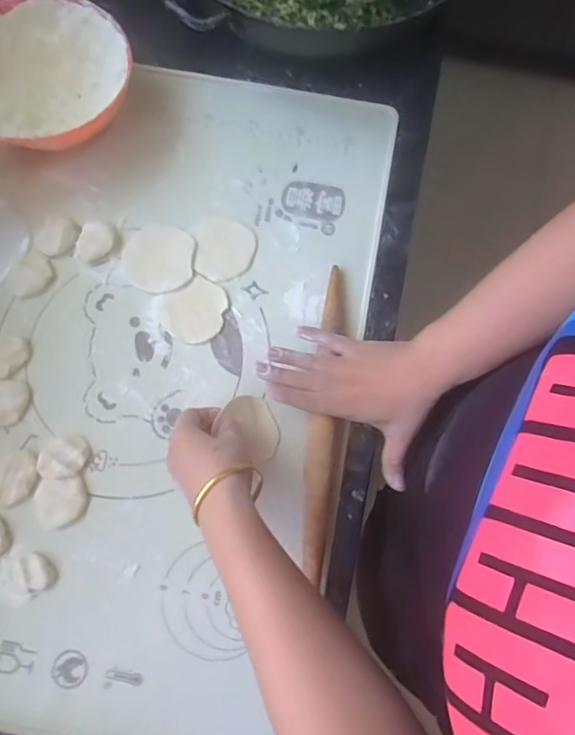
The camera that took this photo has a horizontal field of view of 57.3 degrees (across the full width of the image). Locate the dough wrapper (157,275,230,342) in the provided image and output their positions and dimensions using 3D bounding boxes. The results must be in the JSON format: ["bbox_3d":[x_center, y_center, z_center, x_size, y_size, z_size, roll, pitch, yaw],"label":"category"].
[{"bbox_3d":[-0.090,-0.055,0.513,0.065,0.004,0.060,0,80,-1],"label":"dough wrapper"}]

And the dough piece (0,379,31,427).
[{"bbox_3d":[-0.262,0.032,0.489,0.040,0.005,0.044,16,80,2],"label":"dough piece"}]

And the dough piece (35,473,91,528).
[{"bbox_3d":[-0.202,0.120,0.471,0.045,0.006,0.043,-6,80,-2],"label":"dough piece"}]

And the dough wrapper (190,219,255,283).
[{"bbox_3d":[-0.062,-0.120,0.523,0.060,0.004,0.064,-5,80,-2],"label":"dough wrapper"}]

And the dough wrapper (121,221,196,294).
[{"bbox_3d":[-0.128,-0.109,0.524,0.069,0.005,0.068,13,80,1],"label":"dough wrapper"}]

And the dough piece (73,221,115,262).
[{"bbox_3d":[-0.189,-0.123,0.518,0.035,0.005,0.042,17,80,2],"label":"dough piece"}]

